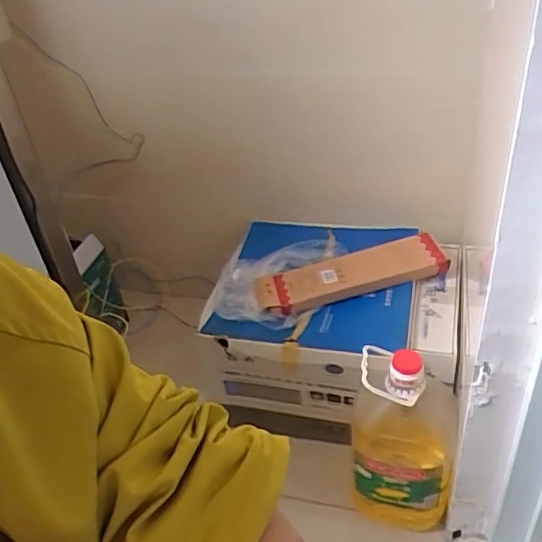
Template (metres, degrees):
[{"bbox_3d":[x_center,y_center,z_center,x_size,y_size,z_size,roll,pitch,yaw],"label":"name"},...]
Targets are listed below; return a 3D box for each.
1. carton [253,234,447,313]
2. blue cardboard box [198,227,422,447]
[{"bbox_3d":[0.145,0.004,1.073,0.350,0.042,0.113,-12,37,-6],"label":"carton"},{"bbox_3d":[0.096,0.100,1.155,0.367,0.251,0.381,6,39,18],"label":"blue cardboard box"}]

